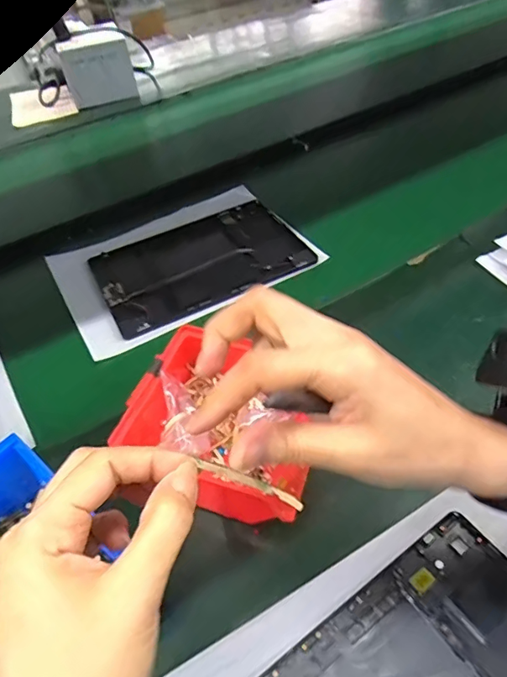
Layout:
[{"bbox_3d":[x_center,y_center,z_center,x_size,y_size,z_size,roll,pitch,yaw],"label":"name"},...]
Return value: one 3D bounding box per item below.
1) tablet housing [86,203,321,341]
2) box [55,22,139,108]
[{"bbox_3d":[-0.066,-0.094,0.585,0.232,0.010,0.171,-24,49,-16],"label":"tablet housing"},{"bbox_3d":[-0.302,-0.524,0.951,0.128,0.111,0.106,-16,45,-10],"label":"box"}]

